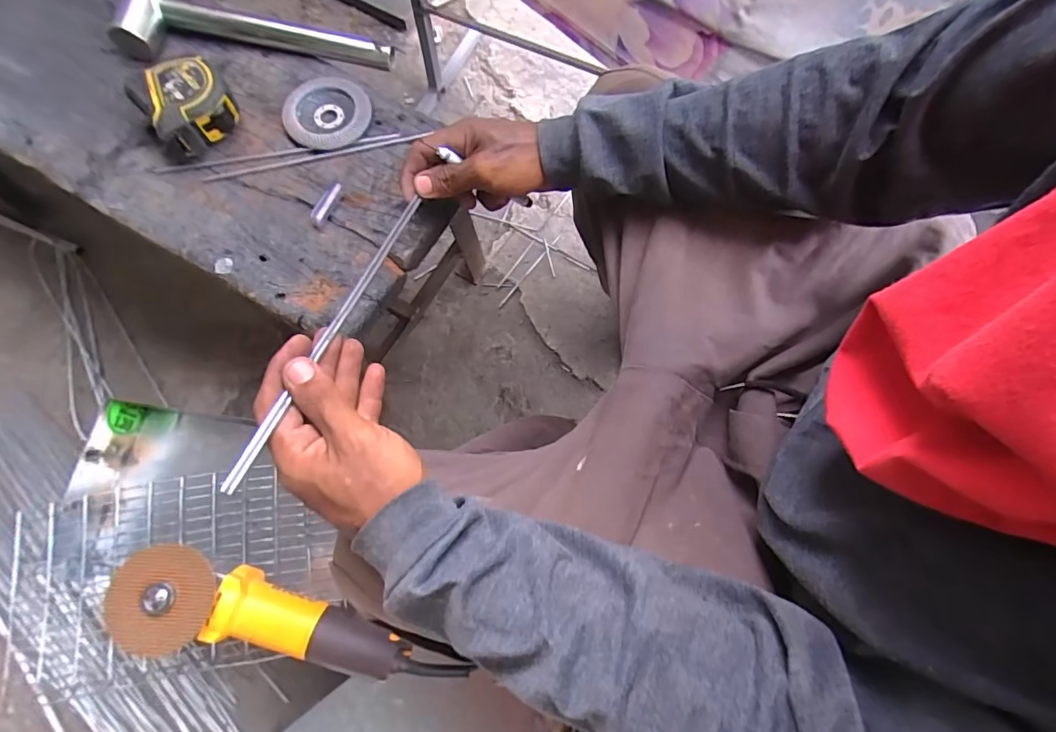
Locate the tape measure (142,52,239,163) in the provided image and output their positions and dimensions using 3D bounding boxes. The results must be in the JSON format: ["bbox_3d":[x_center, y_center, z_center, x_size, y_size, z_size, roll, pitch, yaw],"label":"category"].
[{"bbox_3d":[-0.313,-0.237,0.455,0.079,0.040,0.070,-41,78,-10],"label":"tape measure"}]

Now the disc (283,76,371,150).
[{"bbox_3d":[-0.195,-0.245,0.483,0.081,0.012,0.079,0,75,1],"label":"disc"}]

